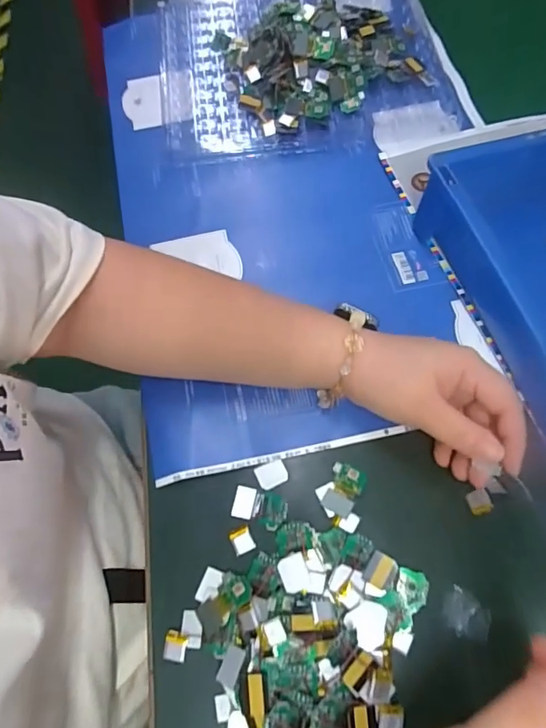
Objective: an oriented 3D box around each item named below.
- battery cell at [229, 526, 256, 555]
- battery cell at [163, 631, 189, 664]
[{"bbox_3d":[-0.022,0.123,0.344,0.014,0.004,0.016,-24,68,-10],"label":"battery cell"},{"bbox_3d":[-0.063,0.183,0.318,0.014,0.004,0.017,11,67,5],"label":"battery cell"}]

